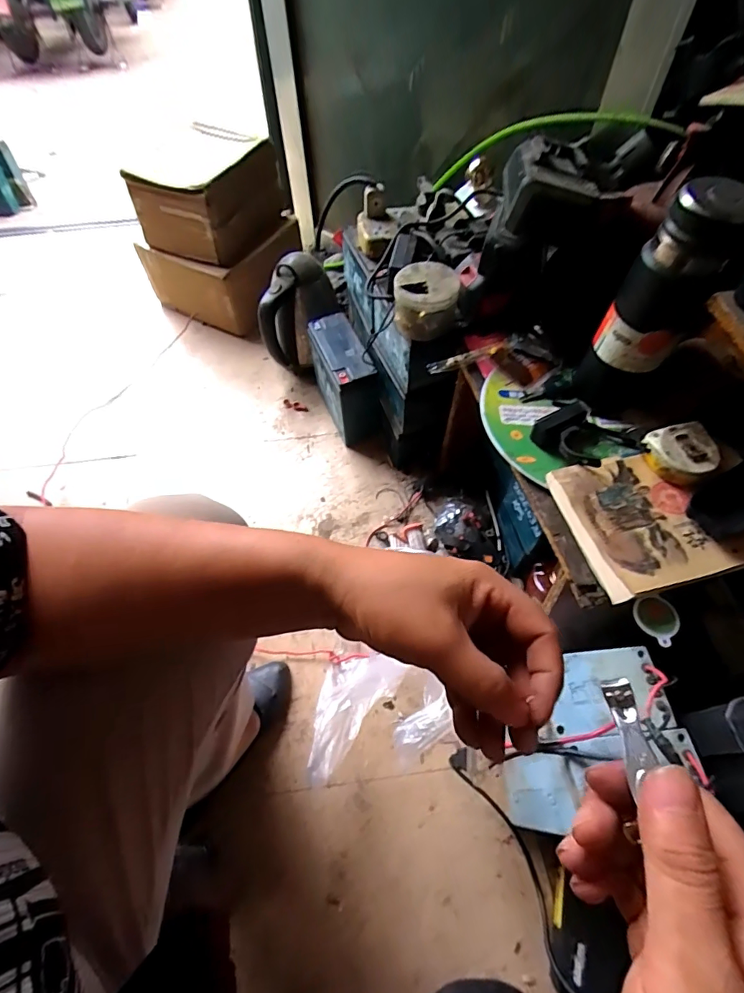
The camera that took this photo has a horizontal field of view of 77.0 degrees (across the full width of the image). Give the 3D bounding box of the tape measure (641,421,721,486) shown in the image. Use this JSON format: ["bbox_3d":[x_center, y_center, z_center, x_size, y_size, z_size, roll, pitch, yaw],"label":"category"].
[{"bbox_3d":[0.337,-0.045,0.509,0.068,0.024,0.063,-12,62,-6],"label":"tape measure"}]

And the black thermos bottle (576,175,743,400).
[{"bbox_3d":[0.291,-0.193,0.488,0.079,0.224,0.066,34,67,17],"label":"black thermos bottle"}]

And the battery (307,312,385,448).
[{"bbox_3d":[-0.051,-0.215,0.885,0.079,0.175,0.194,-23,64,-11],"label":"battery"}]

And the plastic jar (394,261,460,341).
[{"bbox_3d":[0.073,-0.266,0.635,0.085,0.061,0.077,9,62,5],"label":"plastic jar"}]

